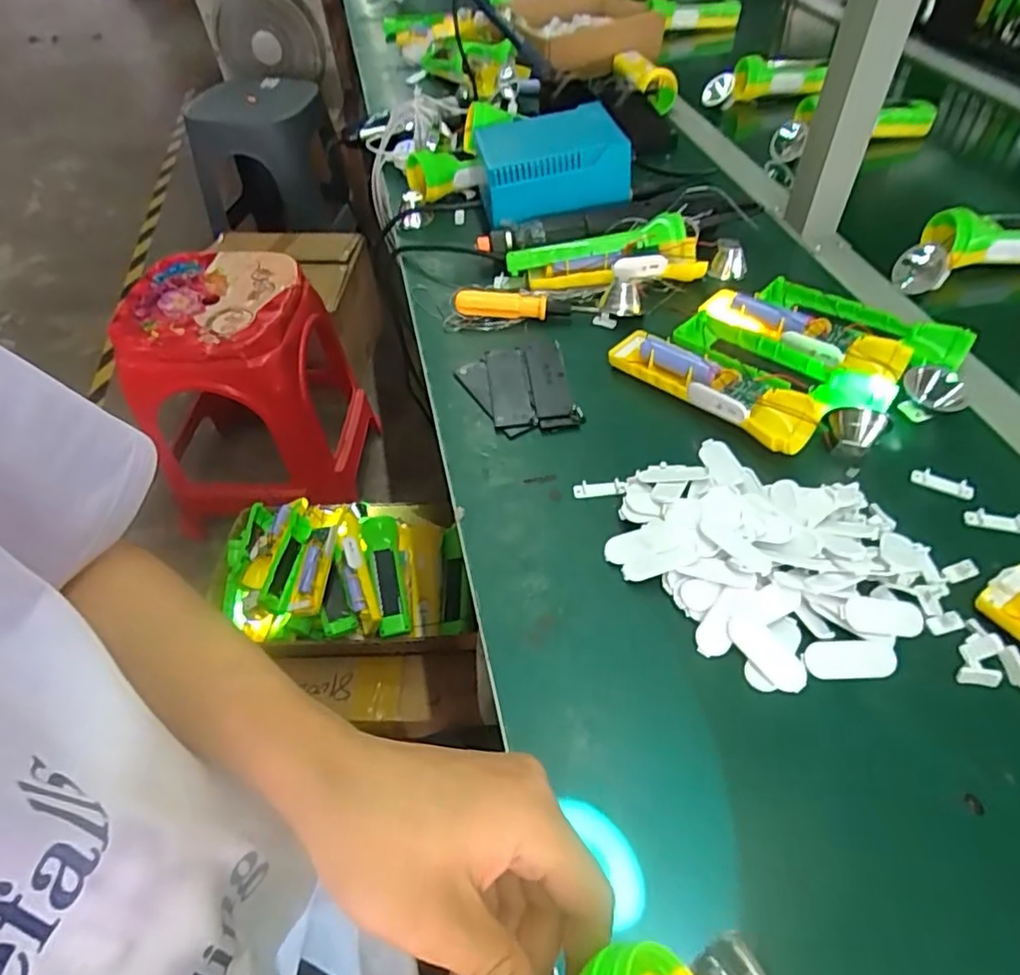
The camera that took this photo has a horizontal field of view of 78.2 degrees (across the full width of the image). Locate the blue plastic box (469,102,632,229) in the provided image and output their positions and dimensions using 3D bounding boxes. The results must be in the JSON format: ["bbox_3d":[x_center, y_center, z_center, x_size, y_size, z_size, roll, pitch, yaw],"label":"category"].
[{"bbox_3d":[0.042,-0.326,0.626,0.141,0.070,0.128,-7,50,-3],"label":"blue plastic box"}]

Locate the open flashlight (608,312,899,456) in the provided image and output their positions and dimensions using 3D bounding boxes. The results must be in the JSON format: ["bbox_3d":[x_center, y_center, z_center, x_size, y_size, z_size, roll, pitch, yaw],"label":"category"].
[{"bbox_3d":[0.179,-0.081,0.478,0.193,0.037,0.094,33,59,27],"label":"open flashlight"}]

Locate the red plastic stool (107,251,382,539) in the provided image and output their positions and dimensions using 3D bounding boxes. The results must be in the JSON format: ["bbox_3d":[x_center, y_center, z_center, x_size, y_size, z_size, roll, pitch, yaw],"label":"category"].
[{"bbox_3d":[-0.509,-0.199,1.245,0.338,0.401,0.320,-2,50,1],"label":"red plastic stool"}]

